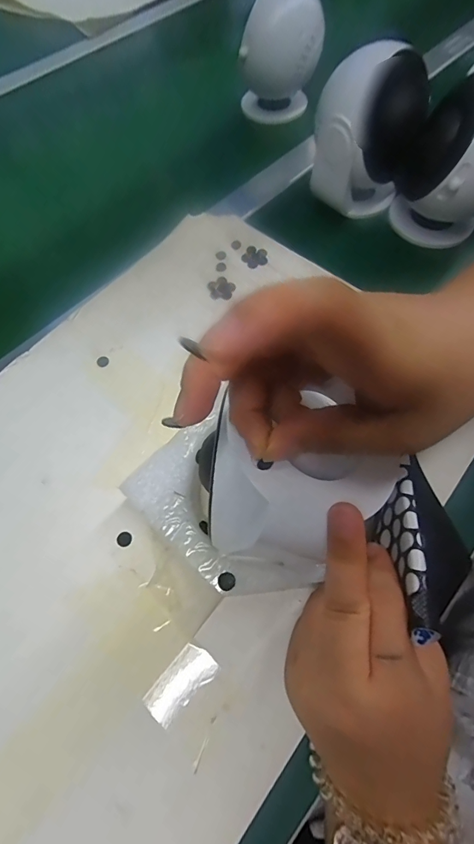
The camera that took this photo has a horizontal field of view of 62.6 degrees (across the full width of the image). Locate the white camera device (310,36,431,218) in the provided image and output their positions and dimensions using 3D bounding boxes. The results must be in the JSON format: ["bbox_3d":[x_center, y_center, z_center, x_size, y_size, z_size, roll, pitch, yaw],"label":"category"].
[{"bbox_3d":[0.124,-0.271,0.372,0.092,0.116,0.077,16,65,10],"label":"white camera device"}]

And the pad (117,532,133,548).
[{"bbox_3d":[-0.080,0.083,0.276,0.011,0.004,0.010,-1,63,2],"label":"pad"}]

